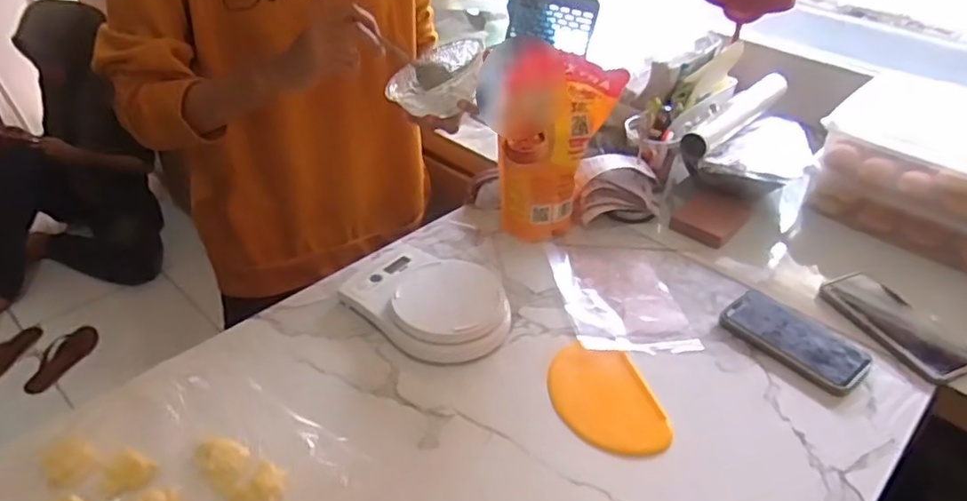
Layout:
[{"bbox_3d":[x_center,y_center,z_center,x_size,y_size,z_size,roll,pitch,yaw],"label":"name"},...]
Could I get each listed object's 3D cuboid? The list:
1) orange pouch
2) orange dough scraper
[{"bbox_3d":[0.088,-0.123,0.842,0.152,0.250,0.055,-5,38,-11],"label":"orange pouch"},{"bbox_3d":[0.124,0.151,0.665,0.100,0.006,0.146,-9,37,-8],"label":"orange dough scraper"}]

